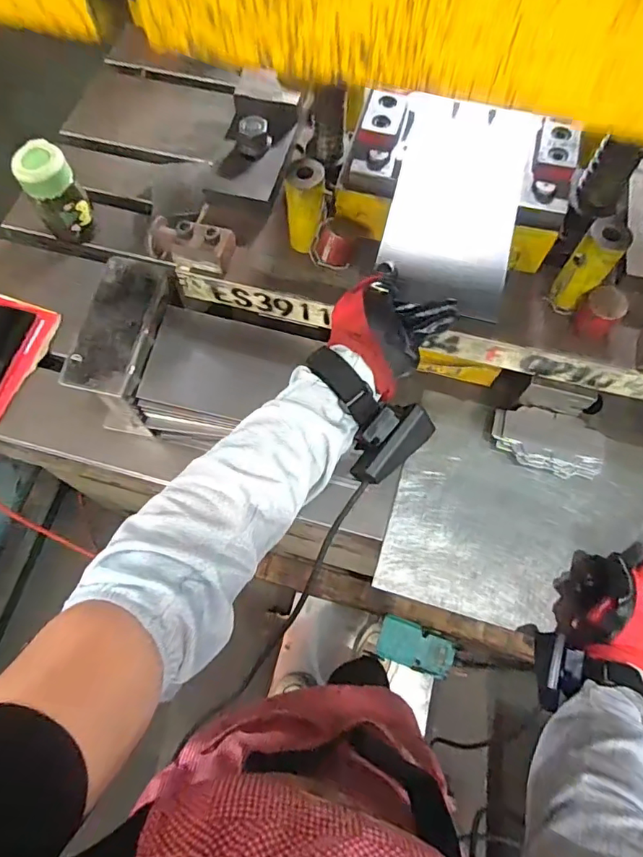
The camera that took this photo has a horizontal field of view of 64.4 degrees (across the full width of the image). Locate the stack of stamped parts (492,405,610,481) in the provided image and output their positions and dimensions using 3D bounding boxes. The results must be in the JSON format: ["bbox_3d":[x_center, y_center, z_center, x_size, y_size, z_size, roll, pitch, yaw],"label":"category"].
[{"bbox_3d":[0.276,0.015,0.621,0.131,0.026,0.074,14,69,6],"label":"stack of stamped parts"}]

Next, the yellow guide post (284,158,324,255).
[{"bbox_3d":[-0.017,-0.234,0.542,0.039,0.089,0.041,-2,68,-1],"label":"yellow guide post"}]

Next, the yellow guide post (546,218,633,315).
[{"bbox_3d":[0.270,-0.162,0.521,0.040,0.095,0.038,36,72,13],"label":"yellow guide post"}]

